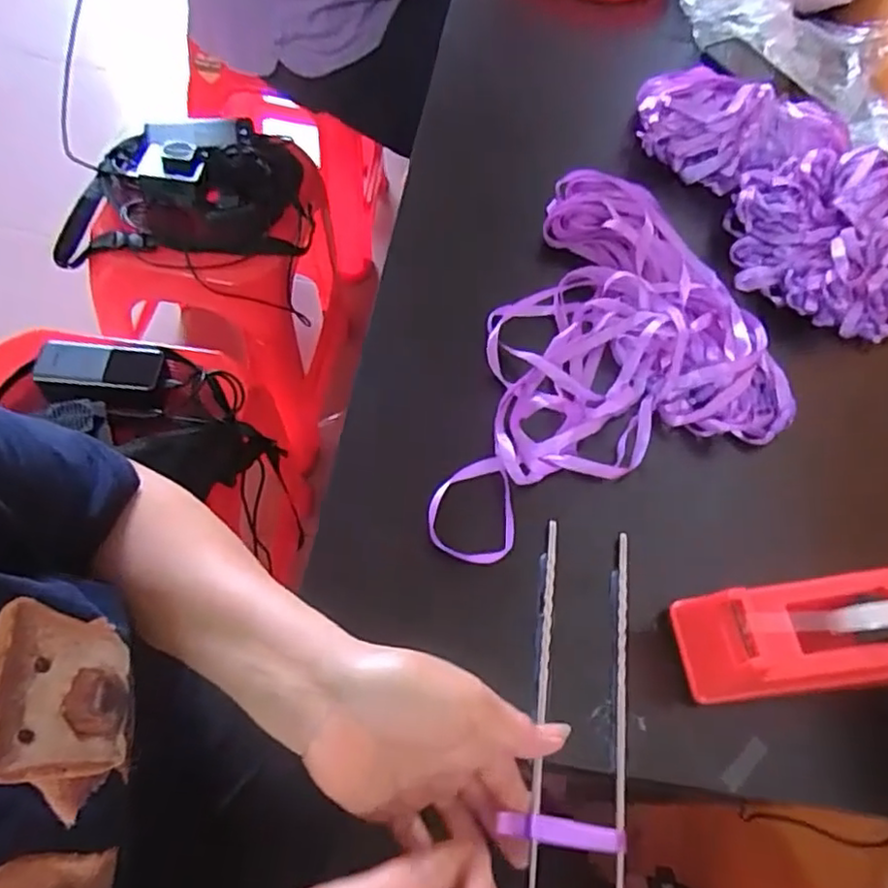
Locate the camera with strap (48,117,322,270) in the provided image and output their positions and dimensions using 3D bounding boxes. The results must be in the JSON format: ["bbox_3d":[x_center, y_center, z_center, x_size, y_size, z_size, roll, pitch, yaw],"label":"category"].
[{"bbox_3d":[-0.366,-0.371,0.927,0.340,0.086,0.251,-2,61,-10],"label":"camera with strap"}]

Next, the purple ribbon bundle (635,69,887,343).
[{"bbox_3d":[0.326,-0.240,0.600,0.184,0.067,0.338,-15,64,-11],"label":"purple ribbon bundle"}]

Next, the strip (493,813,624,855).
[{"bbox_3d":[0.064,0.207,0.345,0.067,0.007,0.013,12,62,-5],"label":"strip"}]

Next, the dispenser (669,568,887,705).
[{"bbox_3d":[0.223,0.110,0.384,0.160,0.058,0.062,-1,61,-10],"label":"dispenser"}]

